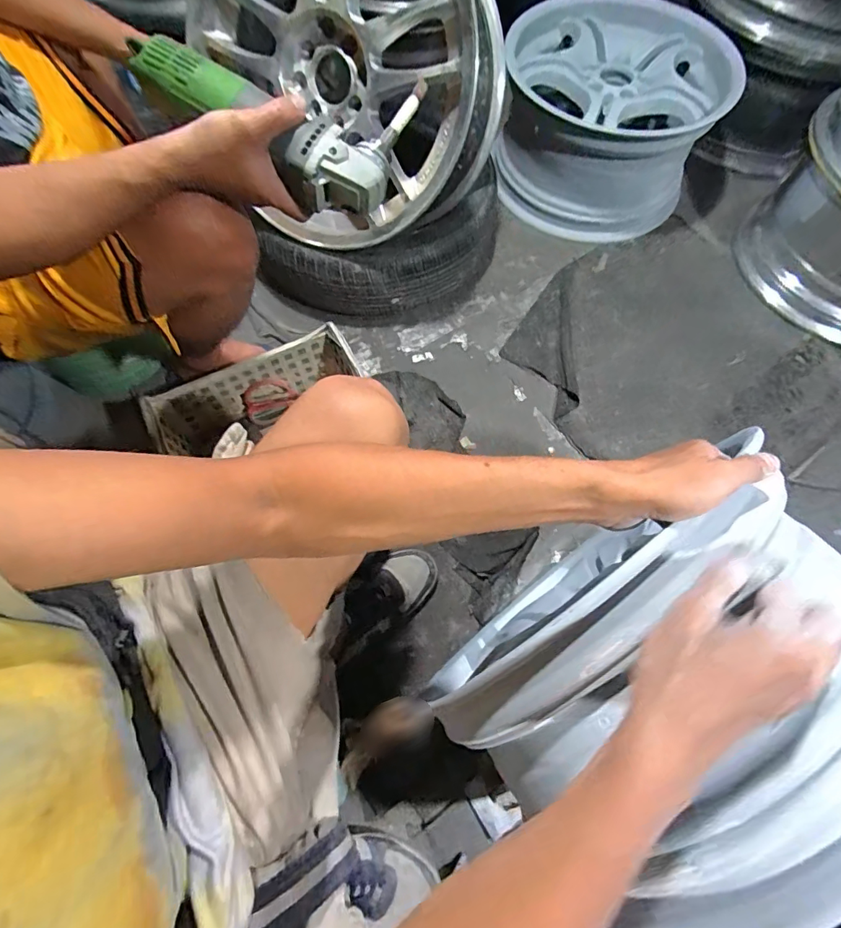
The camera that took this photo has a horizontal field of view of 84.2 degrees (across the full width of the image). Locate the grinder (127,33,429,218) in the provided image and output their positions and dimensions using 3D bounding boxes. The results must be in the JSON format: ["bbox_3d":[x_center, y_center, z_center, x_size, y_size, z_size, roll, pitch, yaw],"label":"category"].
[{"bbox_3d":[-0.136,-0.352,0.470,0.244,0.089,0.156,26,68,-6],"label":"grinder"}]

